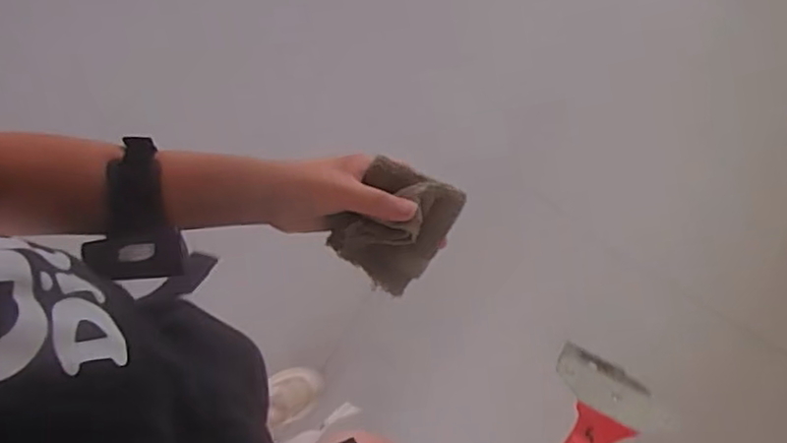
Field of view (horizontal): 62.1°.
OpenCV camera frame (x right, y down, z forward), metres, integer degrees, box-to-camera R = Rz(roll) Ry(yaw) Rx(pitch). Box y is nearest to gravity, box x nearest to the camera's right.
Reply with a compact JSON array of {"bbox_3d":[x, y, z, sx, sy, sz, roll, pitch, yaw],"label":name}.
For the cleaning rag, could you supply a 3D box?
[{"bbox_3d":[0.001,0.003,0.529,0.078,0.057,0.090,34,78,7],"label":"cleaning rag"}]

